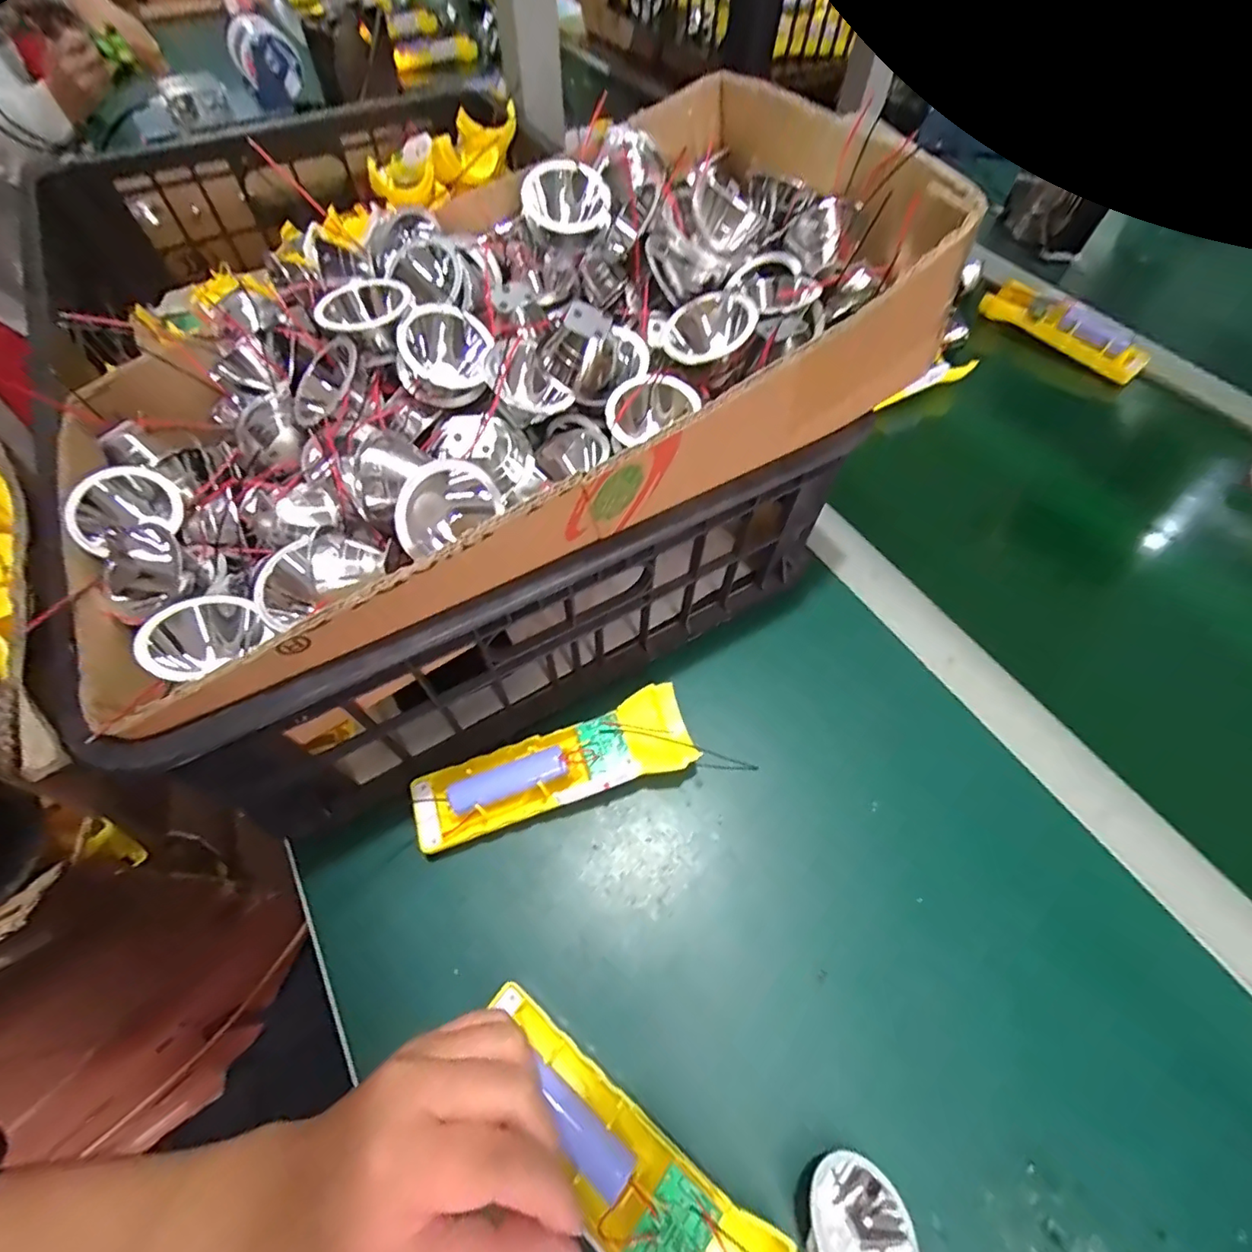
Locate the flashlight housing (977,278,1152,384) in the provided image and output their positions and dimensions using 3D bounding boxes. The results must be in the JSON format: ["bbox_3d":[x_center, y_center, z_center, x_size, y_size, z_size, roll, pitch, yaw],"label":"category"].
[{"bbox_3d":[0.446,-0.303,0.571,0.045,0.031,0.159,-38,66,-21],"label":"flashlight housing"}]

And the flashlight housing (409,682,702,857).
[{"bbox_3d":[-0.040,0.084,0.328,0.162,0.027,0.048,-18,60,-11],"label":"flashlight housing"}]

